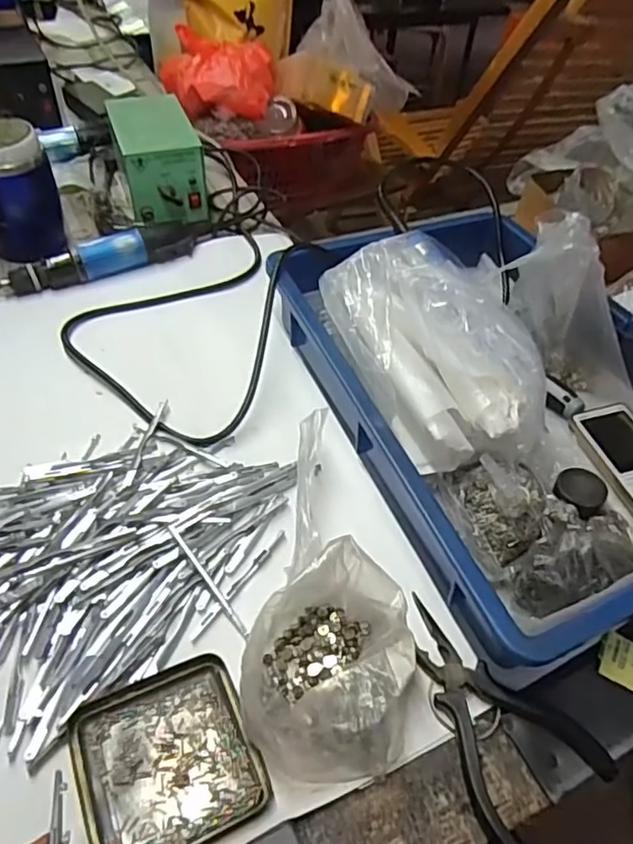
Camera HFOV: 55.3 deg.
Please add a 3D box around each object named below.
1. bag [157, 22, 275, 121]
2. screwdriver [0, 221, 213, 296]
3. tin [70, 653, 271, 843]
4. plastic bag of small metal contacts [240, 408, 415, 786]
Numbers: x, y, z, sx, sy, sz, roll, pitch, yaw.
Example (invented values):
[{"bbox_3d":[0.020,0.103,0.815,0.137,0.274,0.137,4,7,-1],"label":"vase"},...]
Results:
[{"bbox_3d":[-0.151,-0.528,0.916,0.173,0.084,0.150,-3,48,-8],"label":"bag"},{"bbox_3d":[-0.235,-0.184,0.658,0.251,0.032,0.036,-19,52,-20],"label":"screwdriver"},{"bbox_3d":[-0.087,0.194,0.351,0.094,0.009,0.096,-18,52,-20],"label":"tin"},{"bbox_3d":[0.020,0.105,0.406,0.099,0.062,0.233,10,48,4],"label":"plastic bag of small metal contacts"}]

